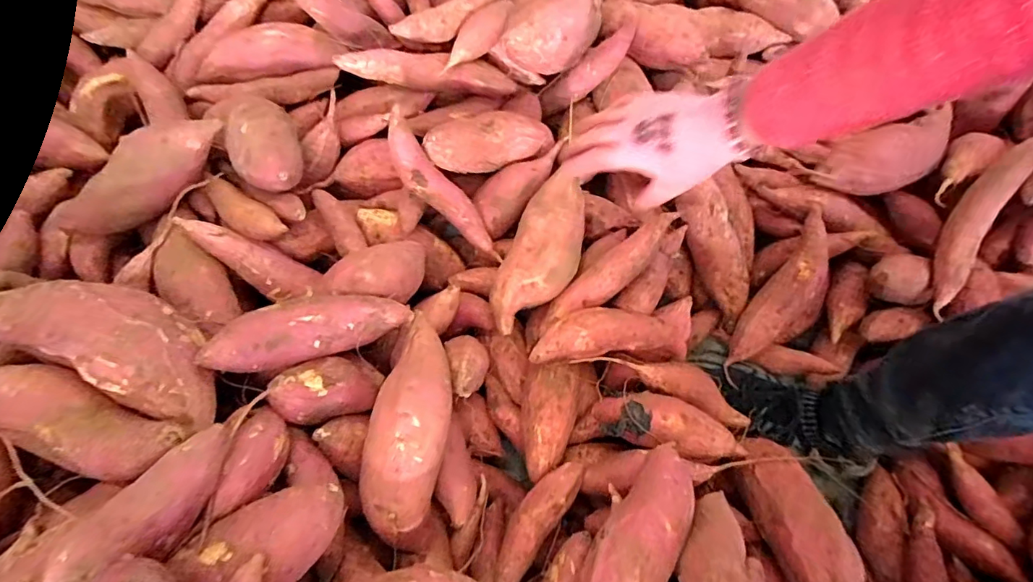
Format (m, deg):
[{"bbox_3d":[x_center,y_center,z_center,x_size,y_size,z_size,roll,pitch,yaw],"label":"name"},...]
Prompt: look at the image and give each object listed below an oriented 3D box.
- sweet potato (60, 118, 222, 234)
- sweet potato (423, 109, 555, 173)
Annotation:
[{"bbox_3d":[-0.348,-0.108,0.466,0.051,0.048,0.158,37,73,11],"label":"sweet potato"},{"bbox_3d":[-0.028,-0.165,0.551,0.164,0.042,0.054,-19,69,-34],"label":"sweet potato"}]

